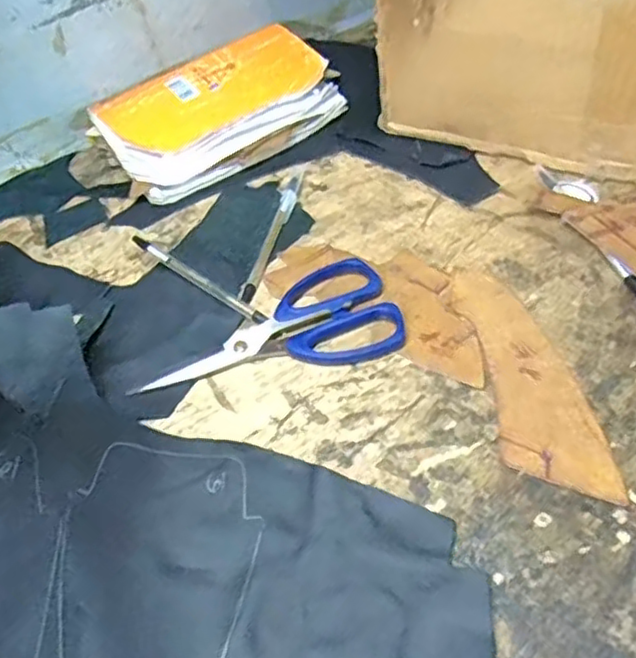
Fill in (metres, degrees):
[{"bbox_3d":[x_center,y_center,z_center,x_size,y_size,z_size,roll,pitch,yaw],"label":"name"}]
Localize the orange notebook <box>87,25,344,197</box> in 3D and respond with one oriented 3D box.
[{"bbox_3d":[-0.089,-0.196,0.600,0.197,0.048,0.131,-28,54,-16],"label":"orange notebook"}]

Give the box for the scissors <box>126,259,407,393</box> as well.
[{"bbox_3d":[-0.033,0.001,0.459,0.176,0.012,0.077,-14,51,-5],"label":"scissors"}]

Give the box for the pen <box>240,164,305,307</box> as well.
[{"bbox_3d":[-0.033,-0.078,0.523,0.012,0.007,0.150,10,53,13],"label":"pen"}]

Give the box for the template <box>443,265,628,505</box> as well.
[{"bbox_3d":[0.131,0.027,0.424,0.058,0.005,0.175,-10,51,-2],"label":"template"}]

